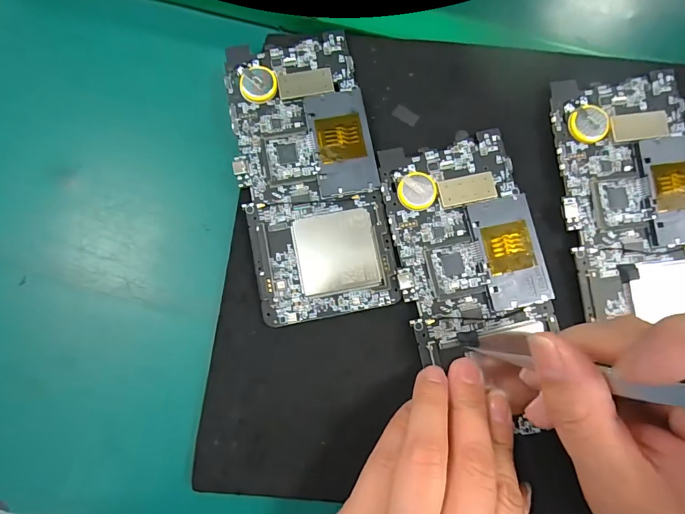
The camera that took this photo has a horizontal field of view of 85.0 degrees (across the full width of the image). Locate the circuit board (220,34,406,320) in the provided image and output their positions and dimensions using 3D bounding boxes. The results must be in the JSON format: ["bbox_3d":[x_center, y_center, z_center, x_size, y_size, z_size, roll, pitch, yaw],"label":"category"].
[{"bbox_3d":[-0.018,-0.044,0.200,0.072,0.004,0.150,-10,78,-5],"label":"circuit board"}]

